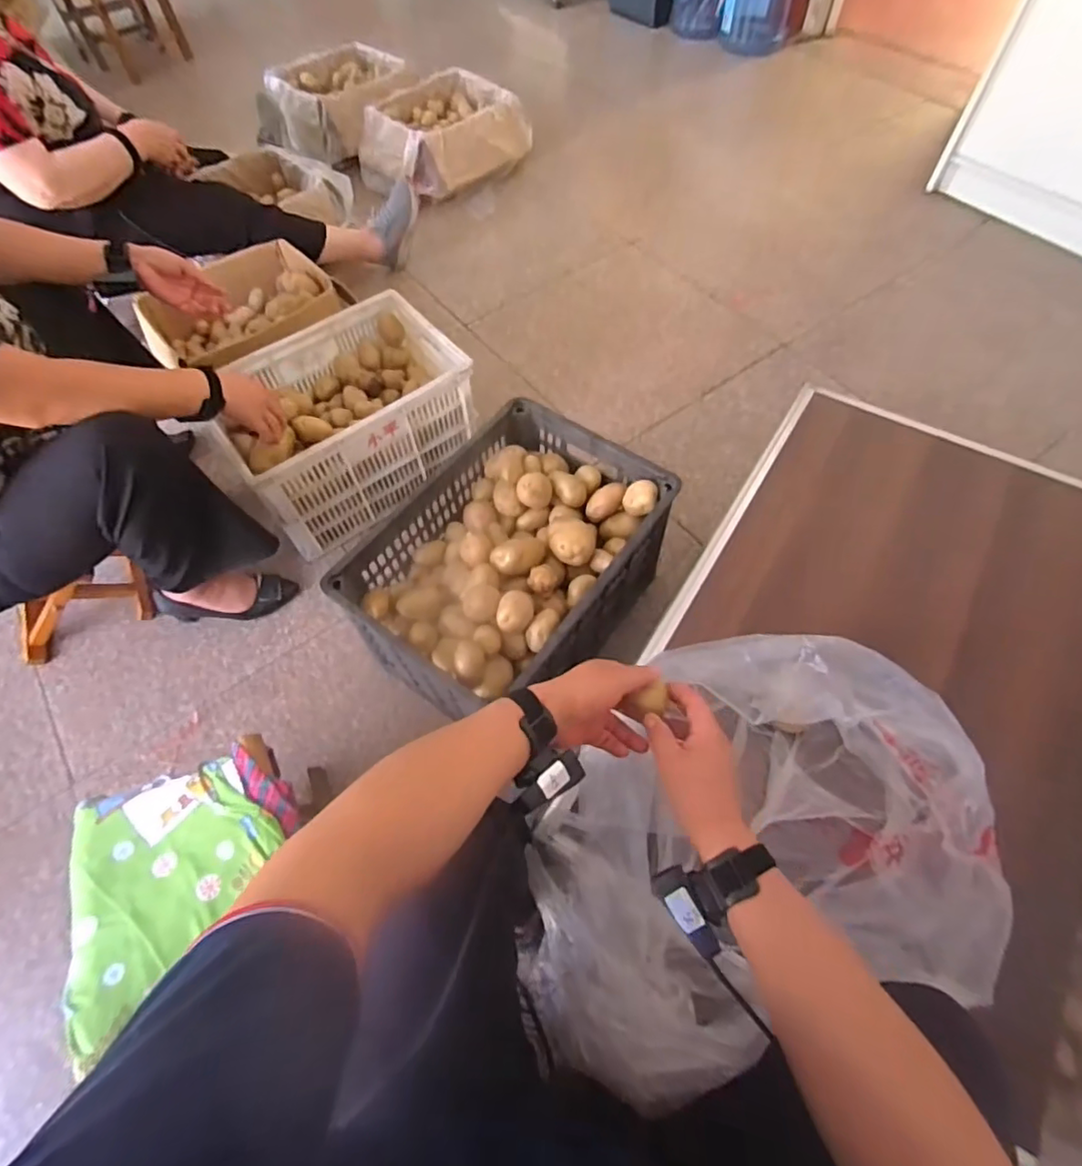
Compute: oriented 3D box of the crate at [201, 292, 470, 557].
[{"bbox_3d":[-0.413,-0.351,1.224,0.465,0.224,0.336,-34,65,-16],"label":"crate"}]

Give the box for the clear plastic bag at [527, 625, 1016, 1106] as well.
[{"bbox_3d":[0.205,0.256,0.592,0.442,0.202,0.359,-11,59,-6],"label":"clear plastic bag"}]

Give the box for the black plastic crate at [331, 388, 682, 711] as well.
[{"bbox_3d":[-0.045,-0.017,0.995,0.346,0.272,0.465,30,66,17],"label":"black plastic crate"}]

